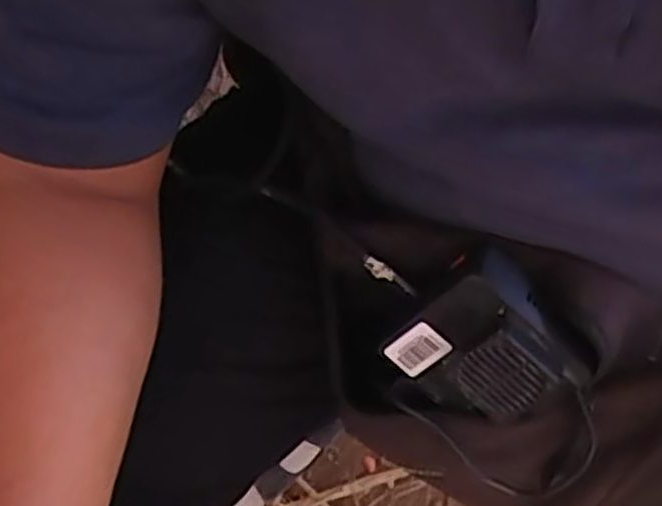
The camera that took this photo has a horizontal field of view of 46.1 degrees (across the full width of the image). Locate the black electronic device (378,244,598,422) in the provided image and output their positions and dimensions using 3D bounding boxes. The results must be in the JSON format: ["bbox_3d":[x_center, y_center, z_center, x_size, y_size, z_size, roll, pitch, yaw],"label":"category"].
[{"bbox_3d":[0.070,0.046,0.369,0.071,0.033,0.082,35,122,0],"label":"black electronic device"}]

